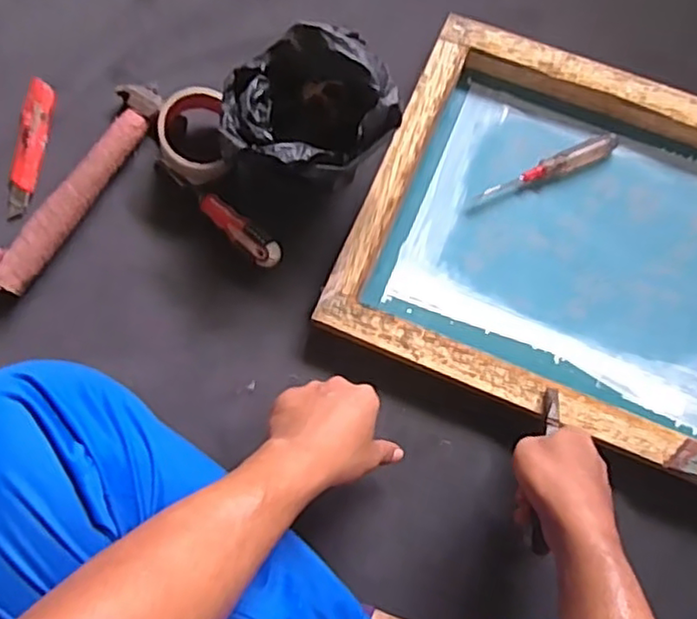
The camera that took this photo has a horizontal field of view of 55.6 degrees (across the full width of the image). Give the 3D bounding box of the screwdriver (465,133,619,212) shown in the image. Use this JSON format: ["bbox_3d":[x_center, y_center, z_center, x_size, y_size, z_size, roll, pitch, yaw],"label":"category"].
[{"bbox_3d":[0.212,-0.150,0.716,0.177,0.017,0.024,-24,81,-4],"label":"screwdriver"}]

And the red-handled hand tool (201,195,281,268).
[{"bbox_3d":[-0.114,-0.085,0.698,0.109,0.027,0.029,43,83,7],"label":"red-handled hand tool"}]

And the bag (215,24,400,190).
[{"bbox_3d":[-0.044,-0.187,0.659,0.157,0.159,0.147,-30,82,-6],"label":"bag"}]

